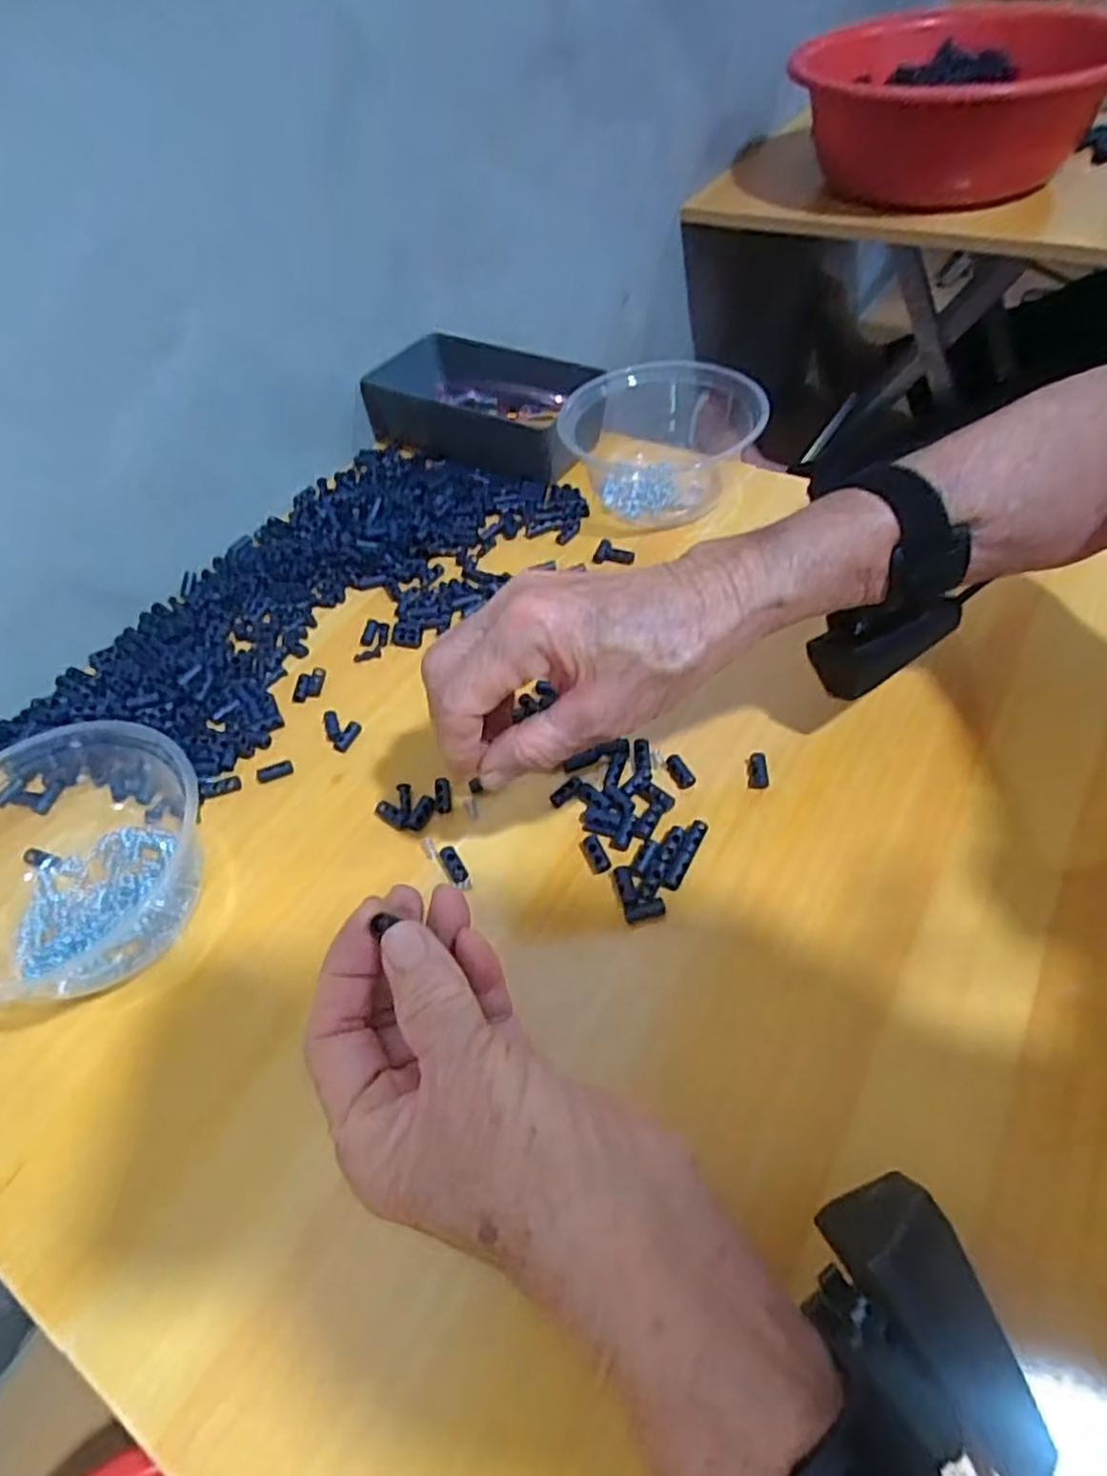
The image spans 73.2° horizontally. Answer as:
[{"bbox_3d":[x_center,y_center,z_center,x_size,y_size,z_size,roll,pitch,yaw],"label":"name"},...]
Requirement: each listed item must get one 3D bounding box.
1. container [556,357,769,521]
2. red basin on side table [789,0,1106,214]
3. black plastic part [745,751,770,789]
[{"bbox_3d":[0.077,-0.211,0.529,0.130,0.063,0.107,10,54,13],"label":"container"},{"bbox_3d":[0.417,-0.677,0.829,0.271,0.169,0.324,-19,53,-9],"label":"red basin on side table"},{"bbox_3d":[0.103,0.017,0.377,0.010,0.008,0.018,-3,52,3],"label":"black plastic part"}]

